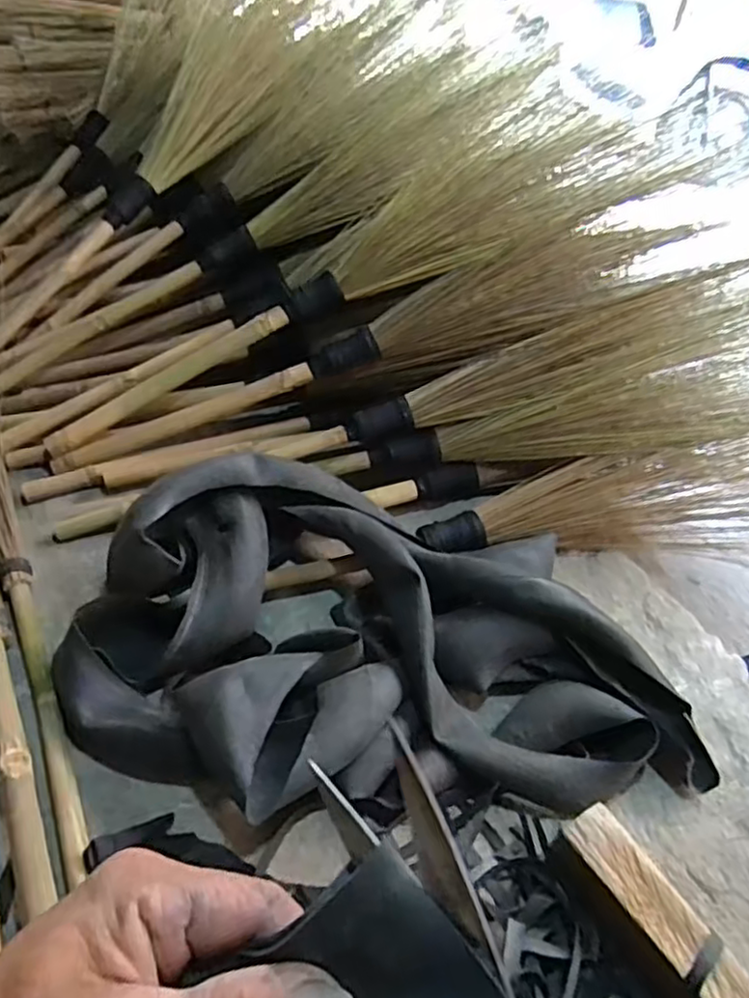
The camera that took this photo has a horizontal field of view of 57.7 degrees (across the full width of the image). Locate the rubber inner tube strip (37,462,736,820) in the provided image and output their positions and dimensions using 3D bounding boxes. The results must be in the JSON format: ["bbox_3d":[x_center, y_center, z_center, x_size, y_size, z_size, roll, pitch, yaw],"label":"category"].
[{"bbox_3d":[-0.001,0.150,0.875,0.739,0.133,0.476,-2,42,-8],"label":"rubber inner tube strip"}]

